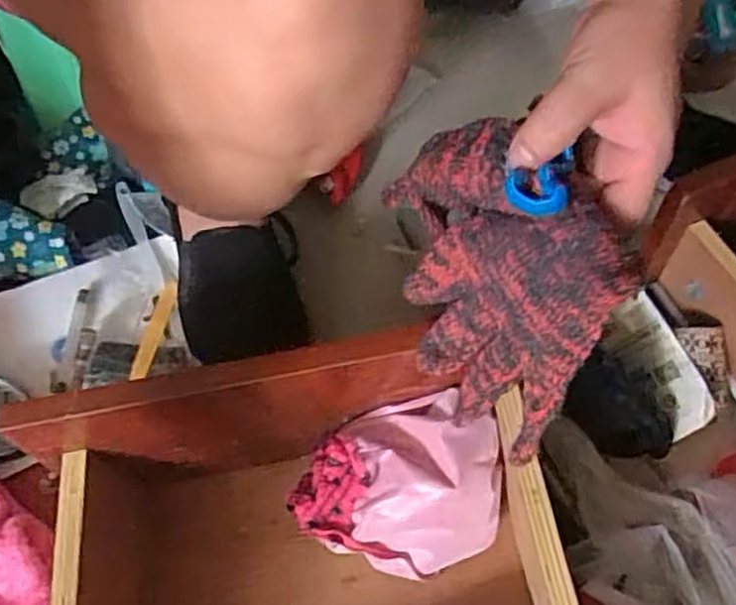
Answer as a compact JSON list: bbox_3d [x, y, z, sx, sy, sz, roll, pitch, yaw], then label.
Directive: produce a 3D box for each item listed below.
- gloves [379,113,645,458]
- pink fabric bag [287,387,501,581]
[{"bbox_3d":[0.062,-0.019,0.366,0.040,0.109,0.159,1,39,-36],"label":"gloves"},{"bbox_3d":[0.017,0.111,0.447,0.118,0.090,0.084,4,55,5],"label":"pink fabric bag"}]

